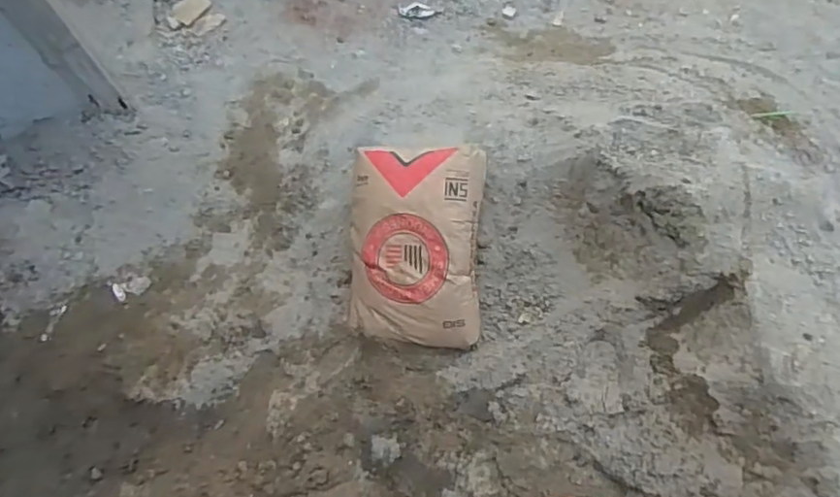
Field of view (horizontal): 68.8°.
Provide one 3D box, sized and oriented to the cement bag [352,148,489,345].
[{"bbox_3d":[-0.026,-0.005,1.706,0.377,0.114,0.553,2,92,15],"label":"cement bag"}]

